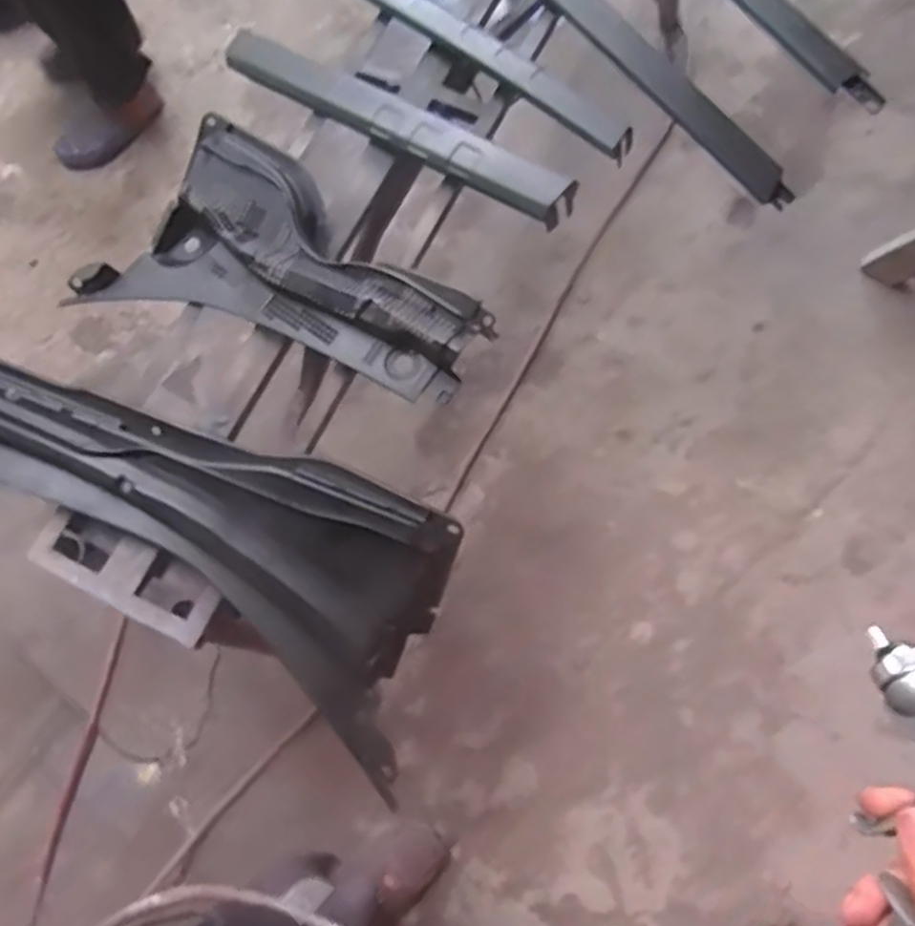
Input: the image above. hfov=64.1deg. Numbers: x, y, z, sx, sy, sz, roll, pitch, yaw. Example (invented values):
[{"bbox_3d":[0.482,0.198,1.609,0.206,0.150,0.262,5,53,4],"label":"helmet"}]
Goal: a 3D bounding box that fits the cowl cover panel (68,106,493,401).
[{"bbox_3d":[-0.235,-0.291,1.041,0.601,0.128,0.289,19,73,8],"label":"cowl cover panel"}]

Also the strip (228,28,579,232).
[{"bbox_3d":[-0.097,-0.502,1.082,0.585,0.046,0.076,29,75,11],"label":"strip"}]

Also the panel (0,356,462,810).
[{"bbox_3d":[-0.385,0.042,0.955,0.858,0.145,0.309,29,75,11],"label":"panel"}]

